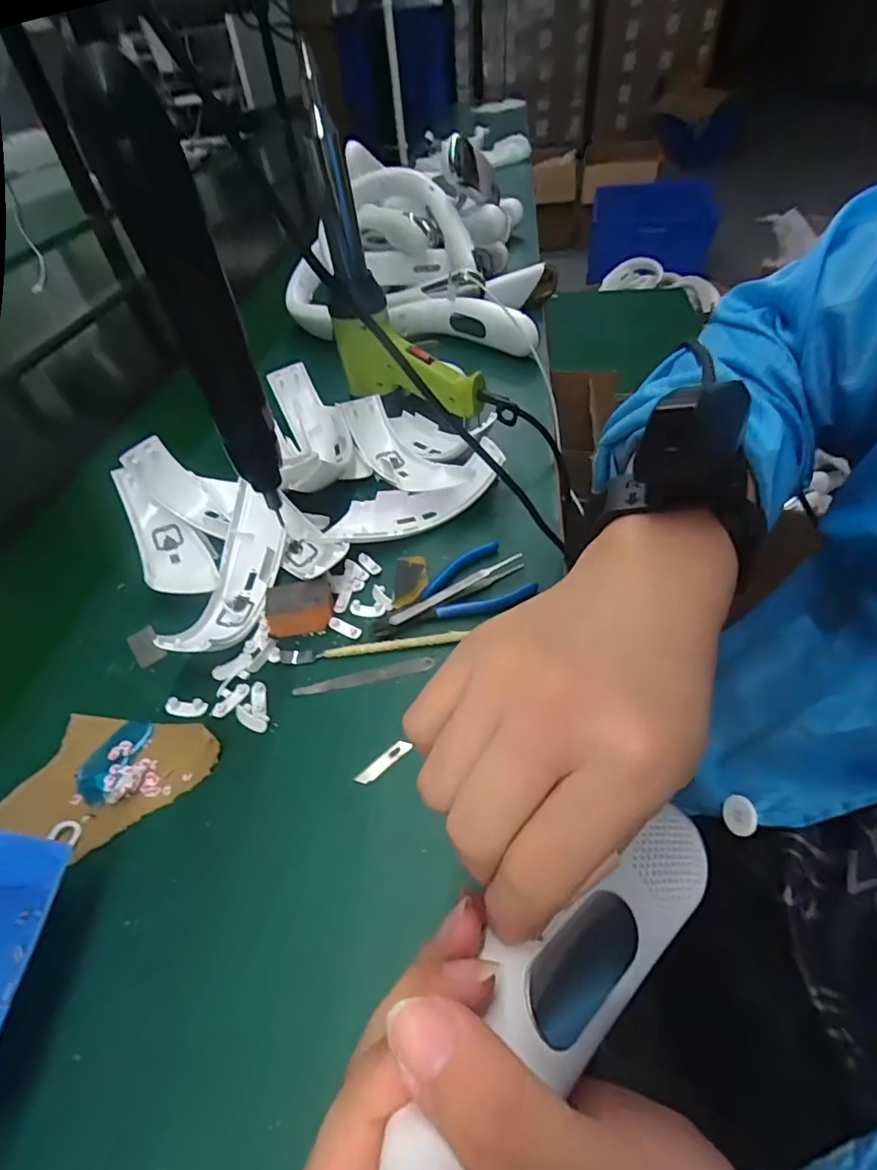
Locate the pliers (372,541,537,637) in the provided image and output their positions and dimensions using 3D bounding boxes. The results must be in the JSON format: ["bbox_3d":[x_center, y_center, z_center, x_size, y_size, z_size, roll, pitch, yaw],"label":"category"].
[{"bbox_3d":[0.009,0.010,0.406,0.124,0.010,0.062,-28,50,-19],"label":"pliers"}]

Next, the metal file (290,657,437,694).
[{"bbox_3d":[-0.051,0.063,0.370,0.096,0.004,0.011,-10,46,-4],"label":"metal file"}]

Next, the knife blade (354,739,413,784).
[{"bbox_3d":[-0.034,0.108,0.325,0.036,0.004,0.010,-34,60,-26],"label":"knife blade"}]

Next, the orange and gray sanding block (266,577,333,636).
[{"bbox_3d":[-0.103,0.016,0.398,0.047,0.025,0.031,-8,46,-1],"label":"orange and gray sanding block"}]

